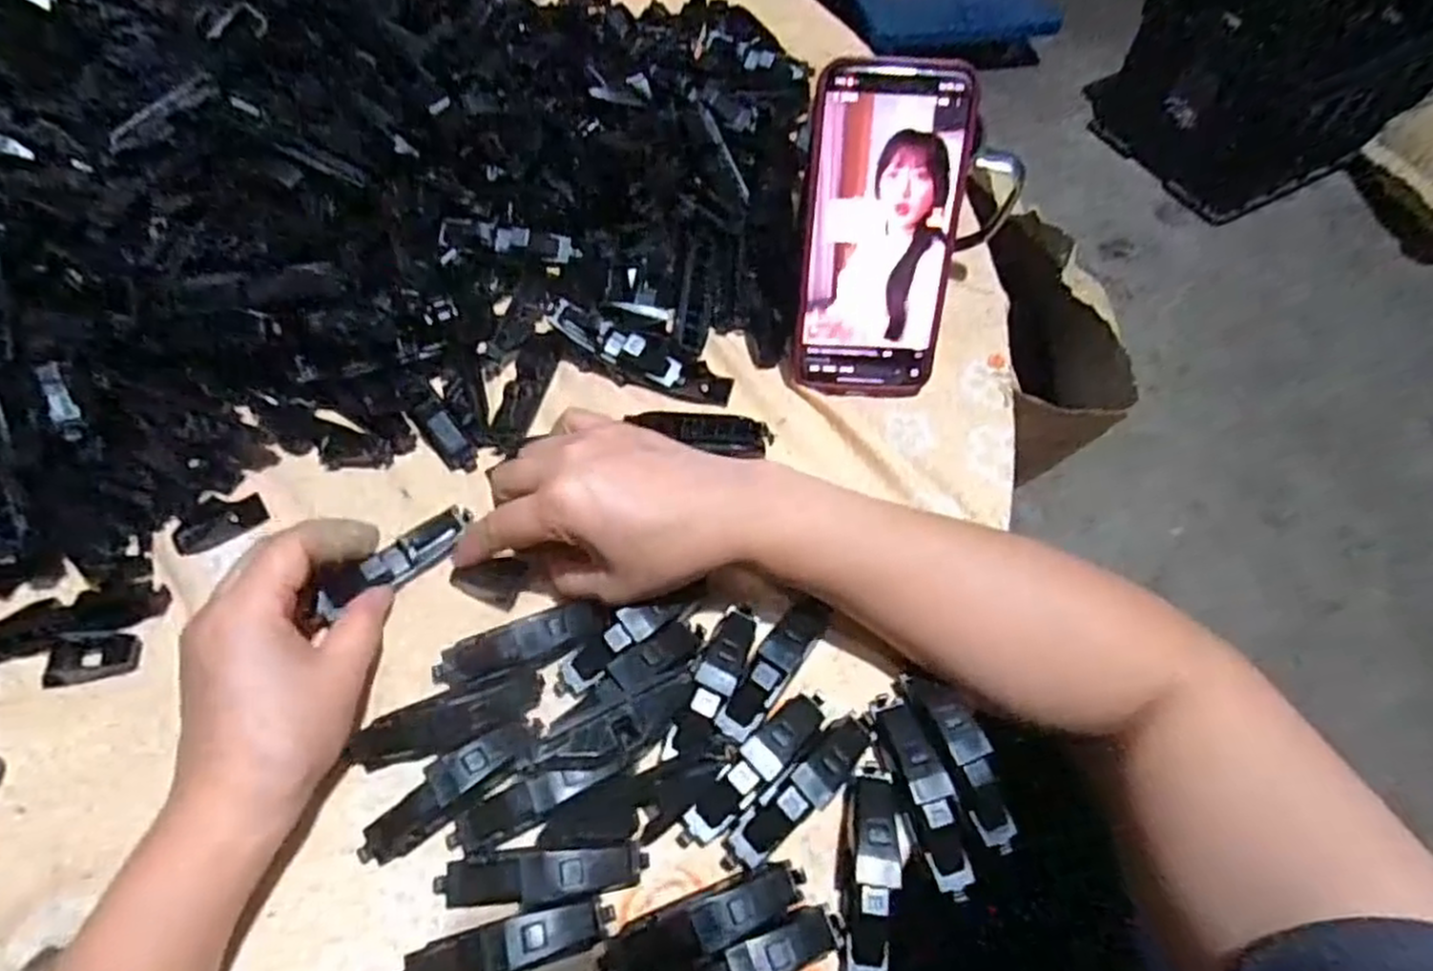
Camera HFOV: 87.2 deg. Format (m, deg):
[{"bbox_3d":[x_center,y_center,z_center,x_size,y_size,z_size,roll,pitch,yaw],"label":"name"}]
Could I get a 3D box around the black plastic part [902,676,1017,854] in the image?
[{"bbox_3d":[0.107,0.115,0.320,0.017,0.019,0.075,-21,65,-11],"label":"black plastic part"}]

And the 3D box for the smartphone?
[{"bbox_3d":[0.084,-0.125,0.390,0.078,0.163,0.006,2,27,1],"label":"smartphone"}]

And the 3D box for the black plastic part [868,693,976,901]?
[{"bbox_3d":[0.087,0.127,0.315,0.023,0.017,0.080,-18,64,-10],"label":"black plastic part"}]

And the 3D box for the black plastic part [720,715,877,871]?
[{"bbox_3d":[0.036,0.126,0.312,0.081,0.017,0.018,-39,69,-18],"label":"black plastic part"}]

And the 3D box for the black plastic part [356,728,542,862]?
[{"bbox_3d":[-0.110,0.125,0.307,0.077,0.016,0.021,-34,68,-16],"label":"black plastic part"}]

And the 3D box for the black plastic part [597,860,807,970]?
[{"bbox_3d":[-0.005,0.167,0.289,0.081,0.015,0.021,-18,64,-9],"label":"black plastic part"}]

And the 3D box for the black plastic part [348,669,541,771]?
[{"bbox_3d":[-0.116,0.100,0.323,0.078,0.019,0.026,-11,63,-6],"label":"black plastic part"}]

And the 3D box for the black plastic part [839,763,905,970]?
[{"bbox_3d":[0.062,0.154,0.300,0.023,0.021,0.080,3,63,1],"label":"black plastic part"}]

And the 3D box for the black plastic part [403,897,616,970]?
[{"bbox_3d":[-0.080,0.173,0.281,0.078,0.018,0.018,-13,63,-7],"label":"black plastic part"}]

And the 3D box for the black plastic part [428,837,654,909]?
[{"bbox_3d":[-0.069,0.152,0.293,0.080,0.018,0.018,-5,63,-3],"label":"black plastic part"}]

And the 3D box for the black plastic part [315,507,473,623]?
[{"bbox_3d":[-0.149,0.035,0.354,0.015,0.015,0.078,42,57,19],"label":"black plastic part"}]

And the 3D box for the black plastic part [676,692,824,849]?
[{"bbox_3d":[0.017,0.118,0.317,0.018,0.018,0.081,40,69,18],"label":"black plastic part"}]

